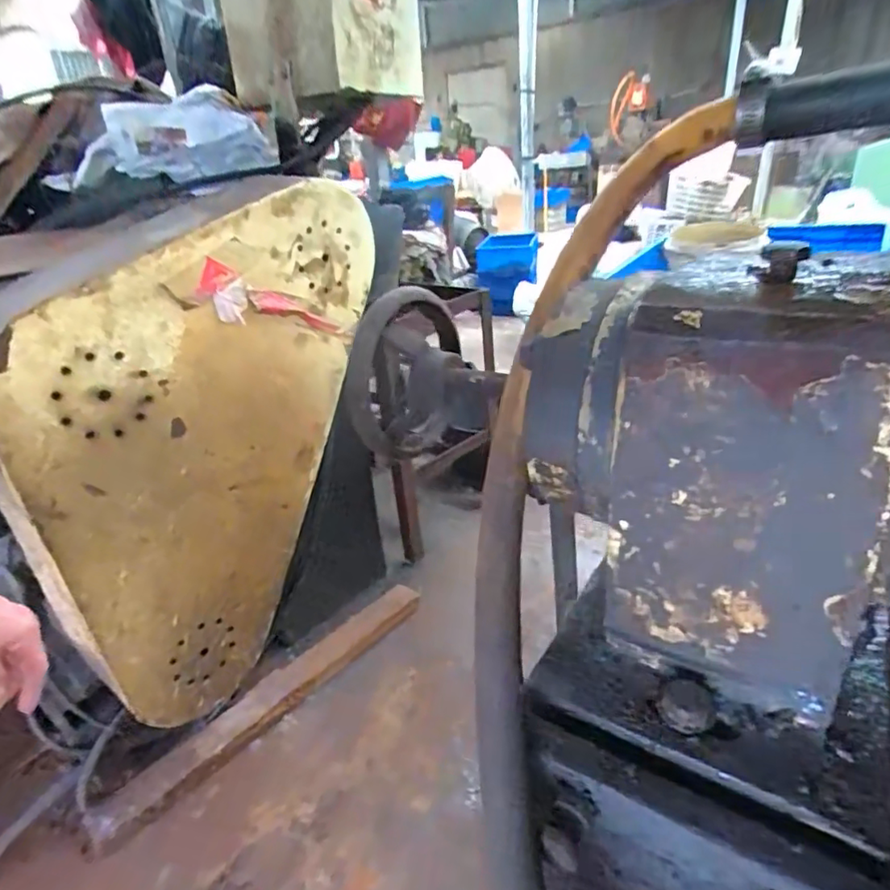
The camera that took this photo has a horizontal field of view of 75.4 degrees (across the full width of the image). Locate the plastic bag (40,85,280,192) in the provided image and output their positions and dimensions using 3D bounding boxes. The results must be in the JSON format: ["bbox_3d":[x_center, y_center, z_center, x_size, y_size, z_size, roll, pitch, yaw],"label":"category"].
[{"bbox_3d":[-0.482,-0.524,0.989,0.362,0.125,0.122,-10,27,-10],"label":"plastic bag"}]

